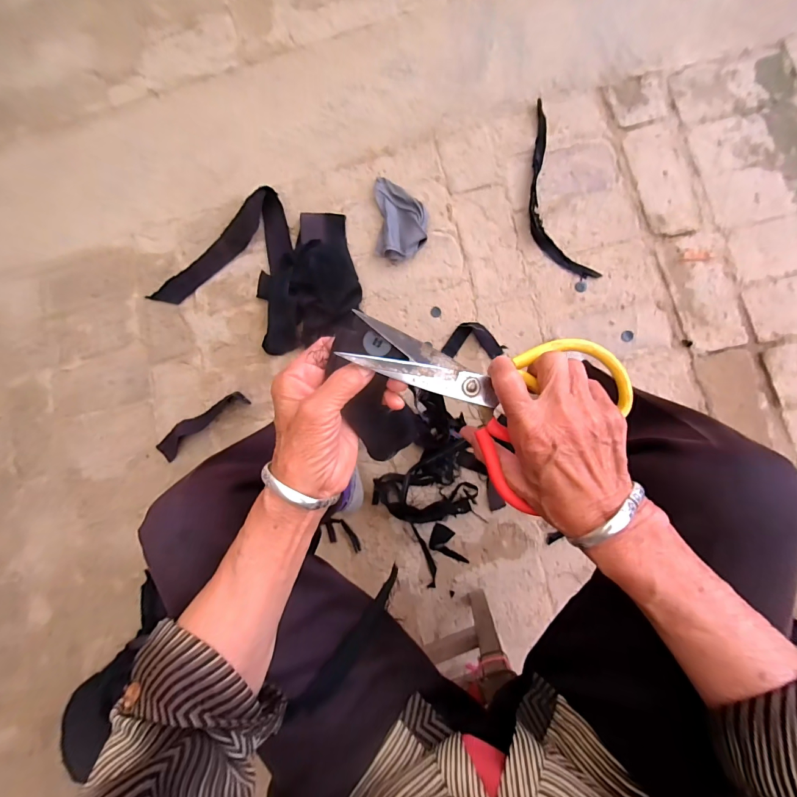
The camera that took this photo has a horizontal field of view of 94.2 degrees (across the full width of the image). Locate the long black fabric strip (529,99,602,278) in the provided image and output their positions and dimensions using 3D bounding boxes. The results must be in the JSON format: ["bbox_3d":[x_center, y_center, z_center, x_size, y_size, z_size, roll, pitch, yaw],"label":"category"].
[{"bbox_3d":[0.304,-0.421,0.758,0.102,0.022,0.389,-16,83,5],"label":"long black fabric strip"}]

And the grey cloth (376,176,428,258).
[{"bbox_3d":[0.005,-0.381,0.781,0.107,0.034,0.174,-2,85,6],"label":"grey cloth"}]

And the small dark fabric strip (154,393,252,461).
[{"bbox_3d":[-0.429,0.057,0.805,0.222,0.022,0.055,-31,82,3],"label":"small dark fabric strip"}]

